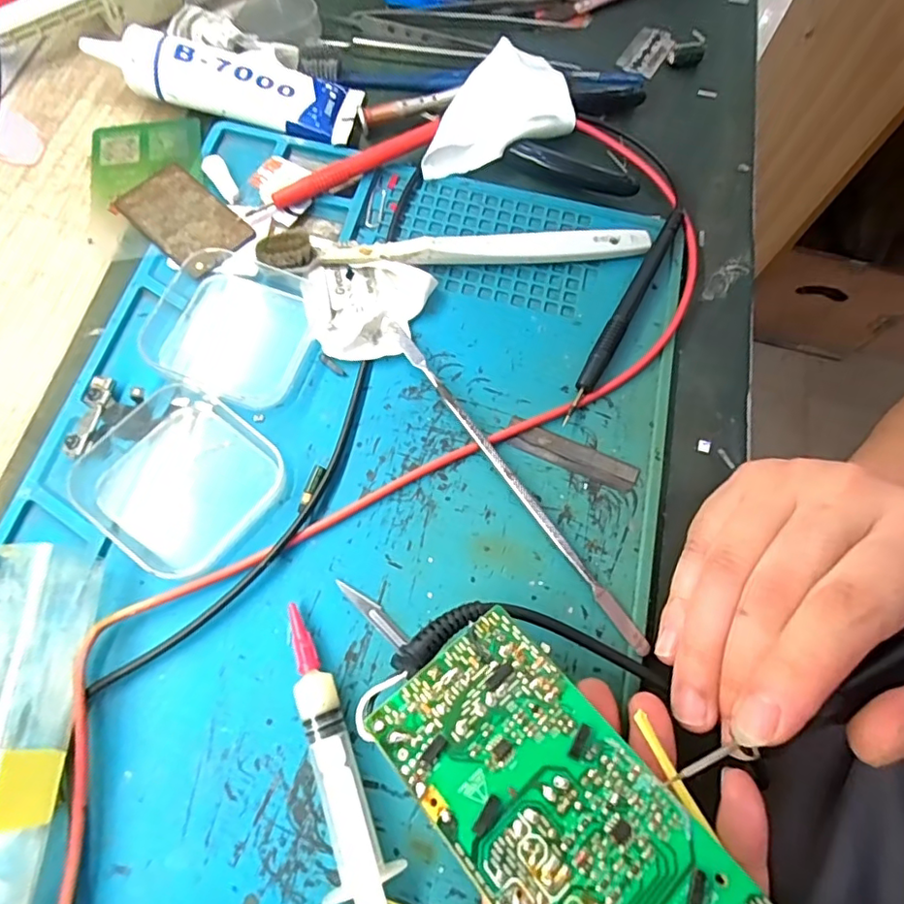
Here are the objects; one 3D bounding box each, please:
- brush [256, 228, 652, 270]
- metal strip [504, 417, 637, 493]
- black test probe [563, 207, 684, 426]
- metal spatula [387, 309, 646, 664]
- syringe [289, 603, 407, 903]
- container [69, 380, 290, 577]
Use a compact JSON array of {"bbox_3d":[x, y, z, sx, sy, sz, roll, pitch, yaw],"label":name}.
[{"bbox_3d":[0.004,-0.098,0.265,0.179,0.018,0.020,-6,69,-5],"label":"brush"},{"bbox_3d":[0.051,0.001,0.240,0.057,0.004,0.013,23,70,6],"label":"metal strip"},{"bbox_3d":[0.081,-0.066,0.262,0.009,0.011,0.124,28,70,8],"label":"black test probe"},{"bbox_3d":[0.023,0.009,0.232,0.008,0.010,0.166,-34,74,-14],"label":"metal spatula"},{"bbox_3d":[-0.039,0.110,0.188,0.021,0.015,0.114,-24,72,-11],"label":"syringe"},{"bbox_3d":[-0.109,0.010,0.225,0.064,0.012,0.065,36,72,10],"label":"container"}]

